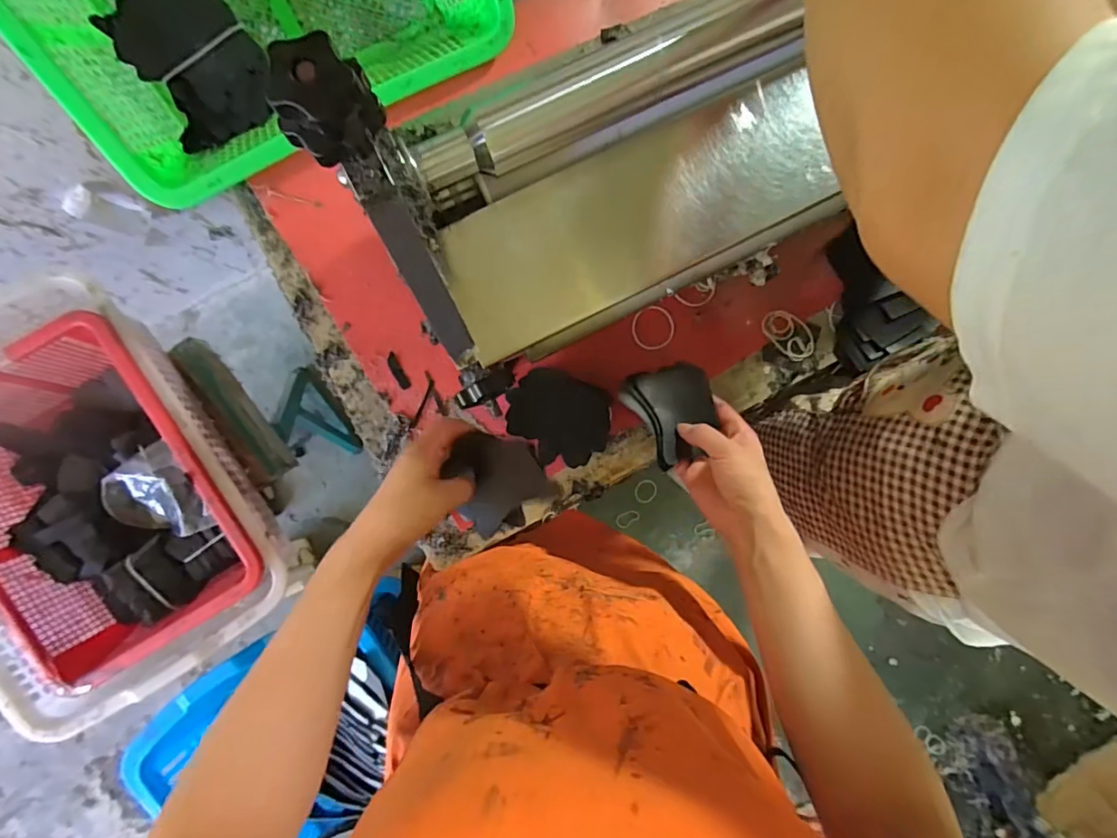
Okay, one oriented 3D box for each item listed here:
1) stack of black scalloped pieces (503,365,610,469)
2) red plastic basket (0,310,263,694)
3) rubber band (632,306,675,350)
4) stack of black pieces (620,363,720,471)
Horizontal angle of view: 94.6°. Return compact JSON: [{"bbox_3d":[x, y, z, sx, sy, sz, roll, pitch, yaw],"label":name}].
[{"bbox_3d":[0.000,-0.001,0.546,0.107,0.017,0.089,23,89,-4],"label":"stack of black scalloped pieces"},{"bbox_3d":[-0.587,0.099,0.657,0.310,0.128,0.408,-29,93,-4],"label":"red plastic basket"},{"bbox_3d":[0.102,-0.098,0.556,0.044,0.004,0.047,4,95,4],"label":"rubber band"},{"bbox_3d":[0.109,-0.006,0.475,0.075,0.034,0.092,-27,93,-4],"label":"stack of black pieces"}]

